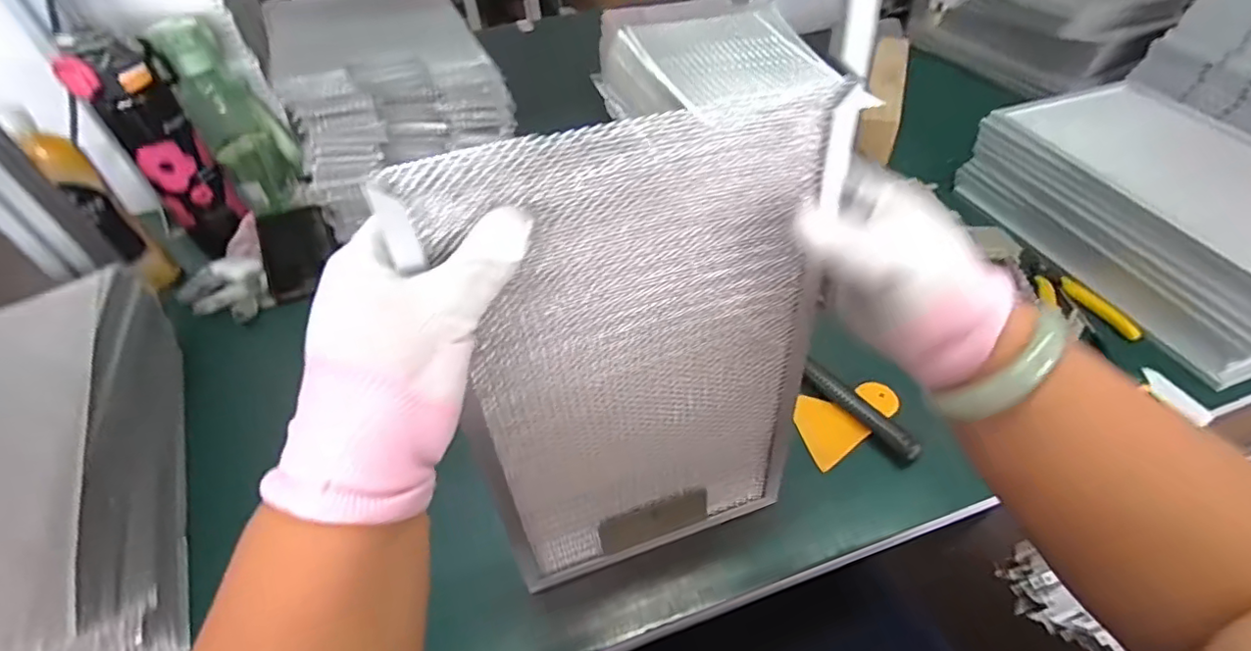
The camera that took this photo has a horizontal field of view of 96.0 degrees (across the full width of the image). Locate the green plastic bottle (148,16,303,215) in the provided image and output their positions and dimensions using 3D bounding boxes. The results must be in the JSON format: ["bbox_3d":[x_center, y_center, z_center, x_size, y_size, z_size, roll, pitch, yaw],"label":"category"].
[{"bbox_3d":[-0.497,-0.259,0.715,0.082,0.220,0.081,-32,53,-22],"label":"green plastic bottle"}]

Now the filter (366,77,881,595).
[{"bbox_3d":[0.013,0.046,0.336,0.199,0.332,0.013,-15,42,-11],"label":"filter"}]

